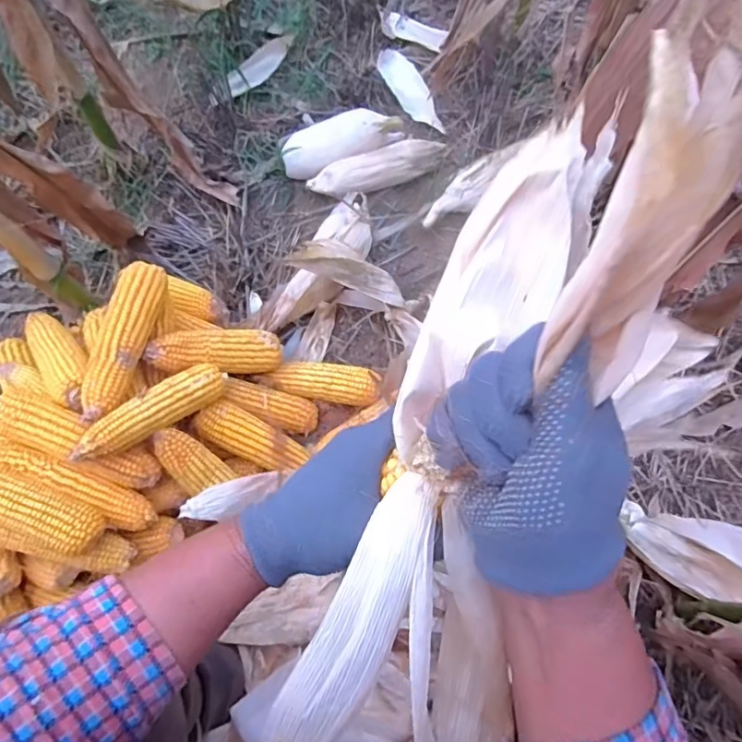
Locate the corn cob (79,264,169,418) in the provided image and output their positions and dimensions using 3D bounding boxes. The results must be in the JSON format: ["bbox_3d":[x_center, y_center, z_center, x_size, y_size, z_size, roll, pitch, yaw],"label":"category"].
[{"bbox_3d":[-0.319,-0.043,0.681,0.057,0.059,0.234,7,66,4],"label":"corn cob"}]

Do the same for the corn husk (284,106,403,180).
[{"bbox_3d":[-0.056,-0.436,0.997,0.235,0.067,0.091,-24,67,-9],"label":"corn husk"}]

